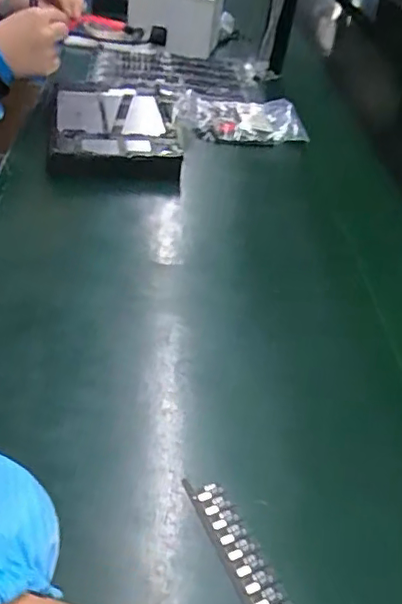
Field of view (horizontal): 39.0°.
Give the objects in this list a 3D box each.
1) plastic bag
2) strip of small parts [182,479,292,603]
[{"bbox_3d":[0.057,-0.286,0.886,0.191,0.031,0.154,4,36,-6],"label":"plastic bag"},{"bbox_3d":[0.020,0.144,0.334,0.021,0.008,0.092,-13,41,-26],"label":"strip of small parts"}]

